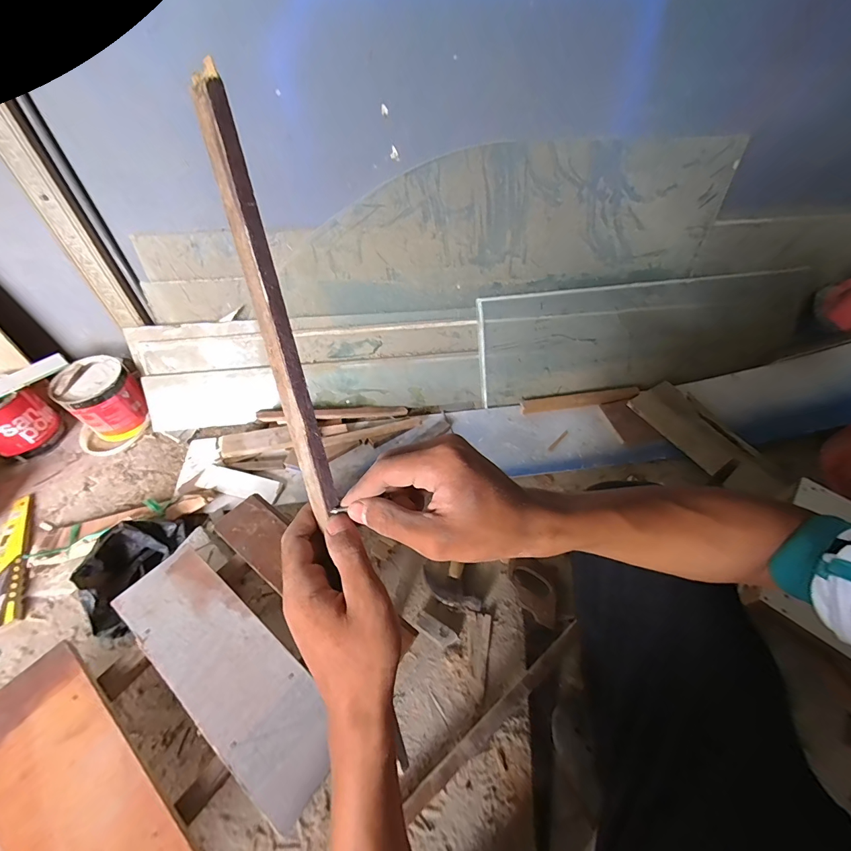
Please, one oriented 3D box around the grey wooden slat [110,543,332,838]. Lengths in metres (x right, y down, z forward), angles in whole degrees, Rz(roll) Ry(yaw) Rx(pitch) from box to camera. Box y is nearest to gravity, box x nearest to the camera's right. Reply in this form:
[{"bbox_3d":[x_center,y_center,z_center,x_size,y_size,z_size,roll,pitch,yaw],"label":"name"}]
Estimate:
[{"bbox_3d":[-0.253,0.297,0.479,0.356,0.013,0.110,31,55,23],"label":"grey wooden slat"}]

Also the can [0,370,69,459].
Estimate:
[{"bbox_3d":[-1.016,-0.025,0.930,0.154,0.157,0.169,27,54,20],"label":"can"}]

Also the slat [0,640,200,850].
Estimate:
[{"bbox_3d":[-0.355,0.390,0.385,0.351,0.019,0.116,30,55,22],"label":"slat"}]

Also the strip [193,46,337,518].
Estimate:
[{"bbox_3d":[-0.091,-0.062,0.228,0.018,0.254,0.006,-15,14,-14],"label":"strip"}]

